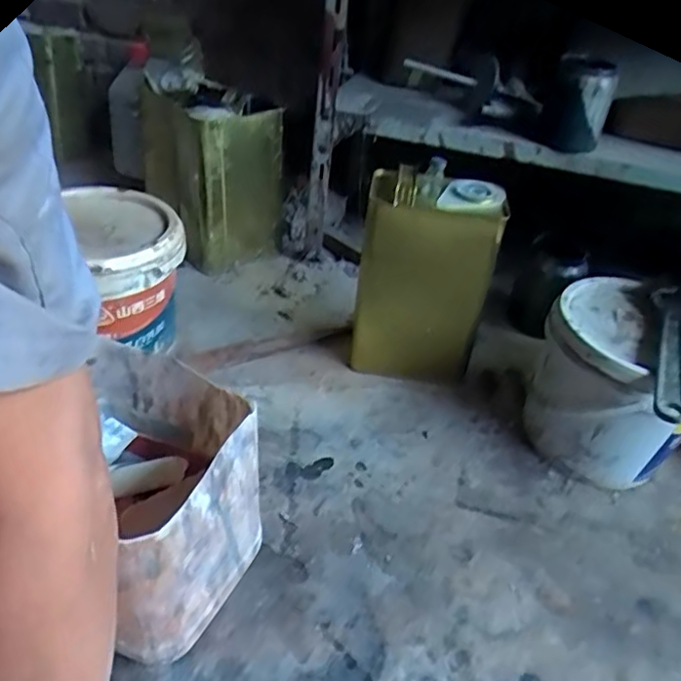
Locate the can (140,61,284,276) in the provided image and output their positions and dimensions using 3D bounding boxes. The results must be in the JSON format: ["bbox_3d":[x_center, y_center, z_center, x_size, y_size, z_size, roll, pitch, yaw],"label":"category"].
[{"bbox_3d":[-0.224,-0.319,1.084,0.184,0.285,0.253,-19,43,-29],"label":"can"}]

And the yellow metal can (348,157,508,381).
[{"bbox_3d":[0.108,-0.076,0.832,0.166,0.287,0.116,8,37,5],"label":"yellow metal can"}]

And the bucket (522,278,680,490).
[{"bbox_3d":[0.327,0.066,0.747,0.169,0.199,0.203,-20,46,-30],"label":"bucket"}]

